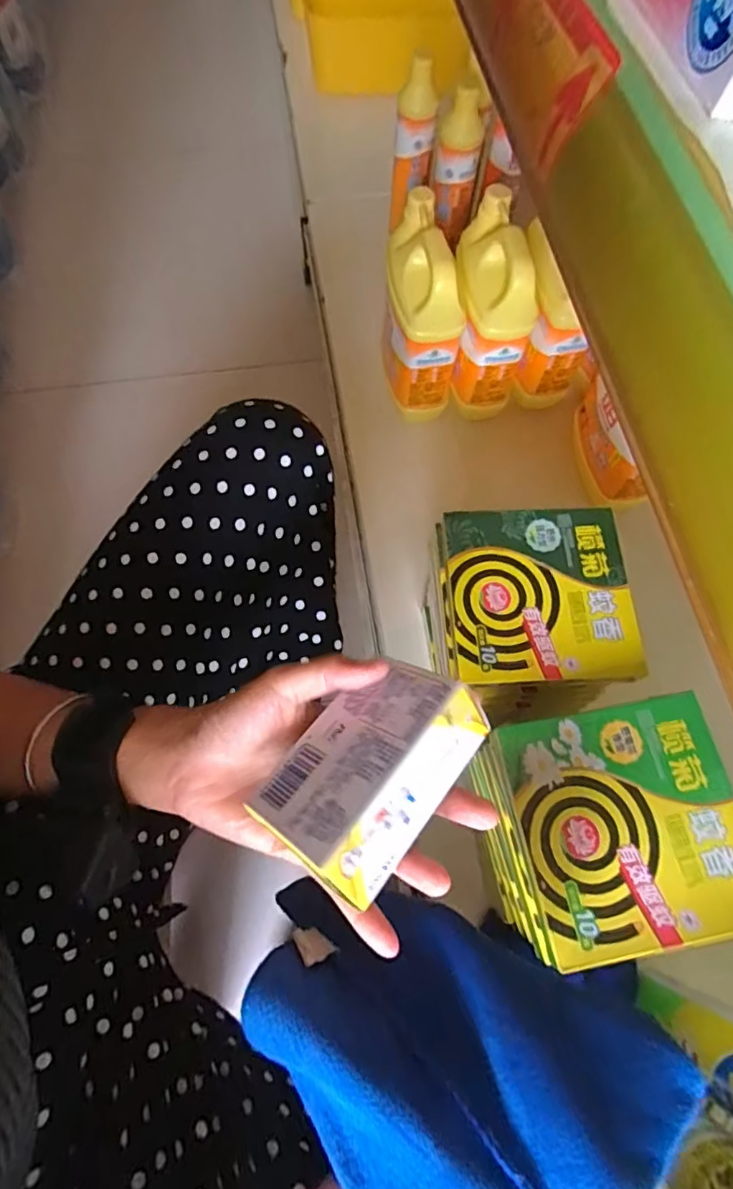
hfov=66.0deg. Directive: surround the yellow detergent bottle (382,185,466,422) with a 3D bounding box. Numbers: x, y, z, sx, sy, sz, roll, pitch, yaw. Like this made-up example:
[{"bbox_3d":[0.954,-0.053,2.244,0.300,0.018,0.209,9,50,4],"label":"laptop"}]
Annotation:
[{"bbox_3d":[0.060,-0.324,0.659,0.069,0.192,0.130,-7,70,-5],"label":"yellow detergent bottle"}]

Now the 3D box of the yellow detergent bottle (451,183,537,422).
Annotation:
[{"bbox_3d":[0.143,-0.327,0.656,0.081,0.204,0.121,-1,69,-2],"label":"yellow detergent bottle"}]

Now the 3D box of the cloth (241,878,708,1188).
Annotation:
[{"bbox_3d":[0.029,0.201,0.244,0.184,0.031,0.112,6,47,29],"label":"cloth"}]

